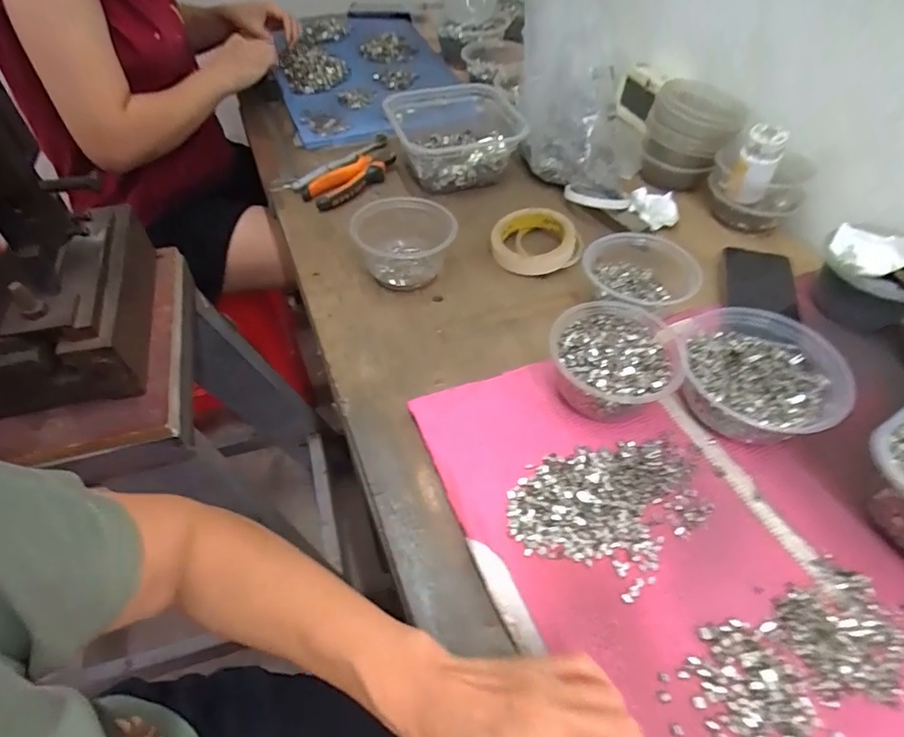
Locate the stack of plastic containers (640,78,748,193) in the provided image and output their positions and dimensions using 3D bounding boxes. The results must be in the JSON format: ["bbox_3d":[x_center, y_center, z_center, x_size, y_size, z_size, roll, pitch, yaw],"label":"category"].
[{"bbox_3d":[0.327,-0.321,0.735,0.116,0.108,0.117,18,52,13],"label":"stack of plastic containers"}]

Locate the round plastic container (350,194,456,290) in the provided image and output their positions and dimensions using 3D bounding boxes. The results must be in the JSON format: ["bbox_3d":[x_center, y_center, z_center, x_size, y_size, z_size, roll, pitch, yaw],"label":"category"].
[{"bbox_3d":[-0.053,-0.142,0.613,0.109,0.067,0.109,-1,51,1],"label":"round plastic container"}]

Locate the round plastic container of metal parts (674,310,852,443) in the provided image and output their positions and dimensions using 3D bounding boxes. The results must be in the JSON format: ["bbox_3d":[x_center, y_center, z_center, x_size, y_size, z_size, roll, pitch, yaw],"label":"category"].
[{"bbox_3d":[0.272,0.008,0.482,0.140,0.055,0.134,30,58,23],"label":"round plastic container of metal parts"}]

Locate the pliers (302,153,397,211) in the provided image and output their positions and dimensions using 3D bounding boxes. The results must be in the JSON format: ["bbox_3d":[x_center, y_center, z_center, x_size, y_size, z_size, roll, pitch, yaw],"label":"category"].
[{"bbox_3d":[-0.136,-0.263,0.737,0.135,0.021,0.055,-37,60,-27],"label":"pliers"}]

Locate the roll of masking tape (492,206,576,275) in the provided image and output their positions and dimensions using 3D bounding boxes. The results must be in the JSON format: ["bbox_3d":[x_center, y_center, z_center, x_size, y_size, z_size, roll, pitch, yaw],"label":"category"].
[{"bbox_3d":[0.100,-0.159,0.649,0.098,0.032,0.098,-1,51,1],"label":"roll of masking tape"}]

